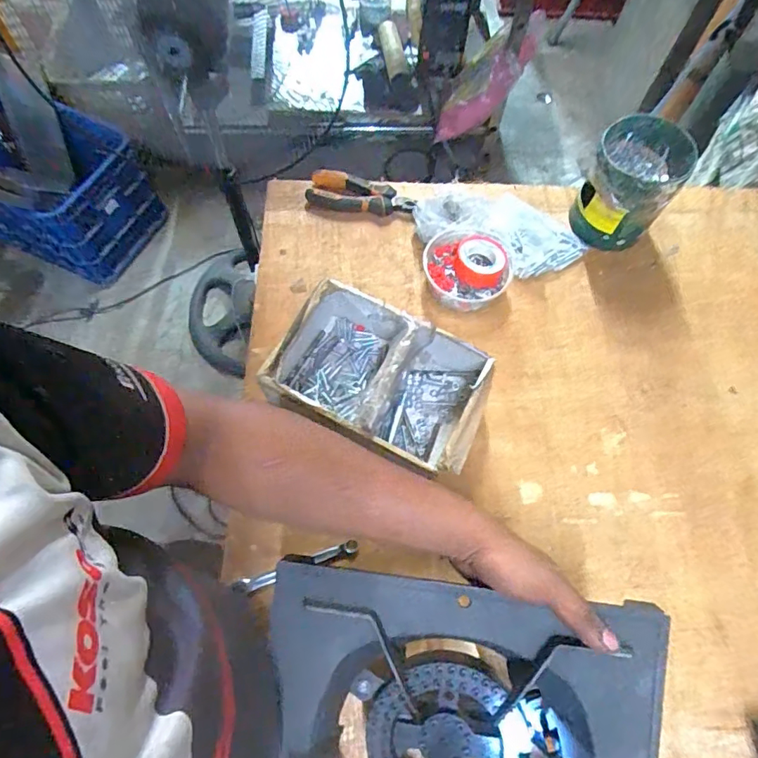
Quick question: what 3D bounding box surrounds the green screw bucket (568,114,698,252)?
[{"bbox_3d":[0.321,-0.245,0.658,0.100,0.127,0.110,0,66,0],"label":"green screw bucket"}]

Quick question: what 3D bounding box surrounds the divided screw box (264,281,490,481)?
[{"bbox_3d":[0.000,0.000,0.564,0.226,0.097,0.151,22,68,9],"label":"divided screw box"}]

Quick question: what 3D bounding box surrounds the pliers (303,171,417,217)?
[{"bbox_3d":[-0.023,-0.257,0.706,0.148,0.025,0.055,13,67,6],"label":"pliers"}]

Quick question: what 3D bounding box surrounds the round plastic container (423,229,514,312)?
[{"bbox_3d":[0.116,-0.141,0.654,0.106,0.039,0.100,0,66,0],"label":"round plastic container"}]

